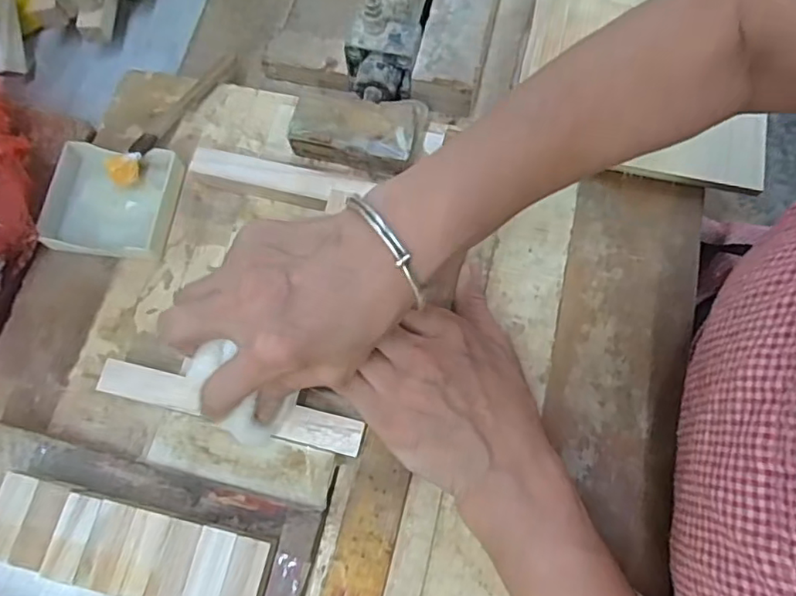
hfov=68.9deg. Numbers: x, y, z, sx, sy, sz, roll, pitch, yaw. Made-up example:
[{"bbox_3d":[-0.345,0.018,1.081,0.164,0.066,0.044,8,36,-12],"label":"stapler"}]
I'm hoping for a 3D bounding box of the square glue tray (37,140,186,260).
[{"bbox_3d":[-0.184,-0.063,0.374,0.077,0.020,0.070,6,71,4],"label":"square glue tray"}]

